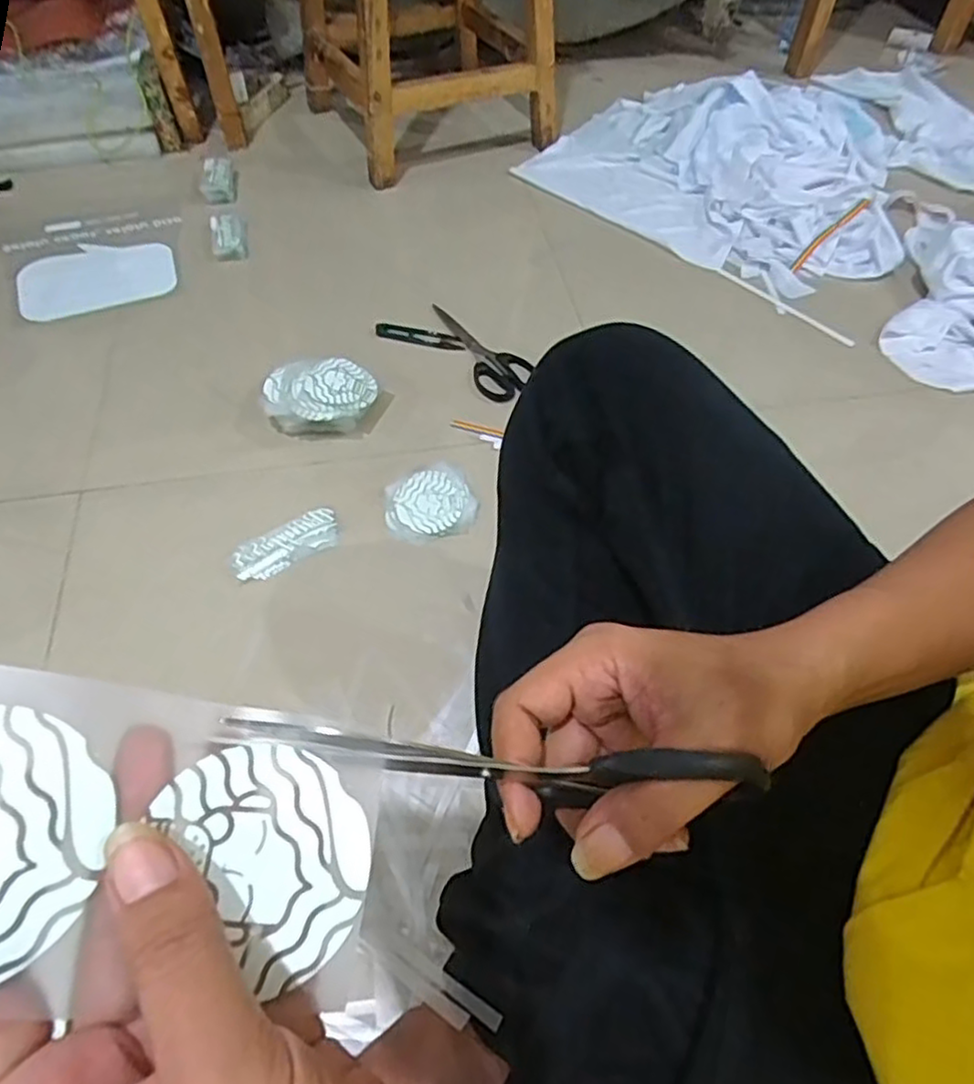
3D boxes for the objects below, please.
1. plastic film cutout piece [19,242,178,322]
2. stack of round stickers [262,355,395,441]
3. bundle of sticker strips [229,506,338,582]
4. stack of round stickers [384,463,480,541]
[{"bbox_3d":[-0.539,-0.369,0.946,0.200,0.006,0.135,-16,57,-11],"label":"plastic film cutout piece"},{"bbox_3d":[-0.188,-0.164,0.786,0.130,0.052,0.097,9,56,5],"label":"stack of round stickers"},{"bbox_3d":[-0.206,0.000,0.697,0.111,0.011,0.057,-27,59,-18],"label":"bundle of sticker strips"},{"bbox_3d":[-0.061,-0.043,0.727,0.092,0.010,0.091,-10,56,-7],"label":"stack of round stickers"}]

